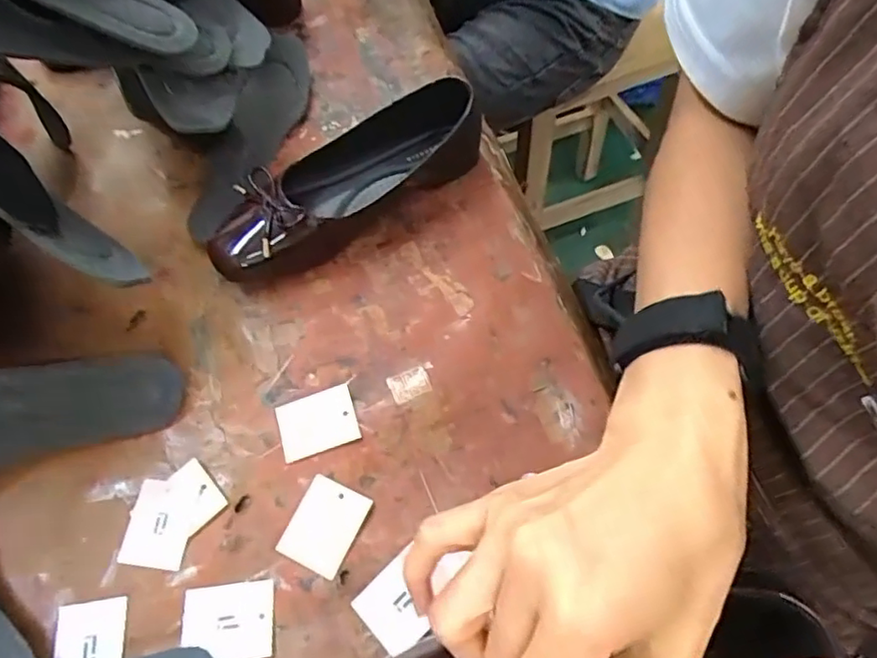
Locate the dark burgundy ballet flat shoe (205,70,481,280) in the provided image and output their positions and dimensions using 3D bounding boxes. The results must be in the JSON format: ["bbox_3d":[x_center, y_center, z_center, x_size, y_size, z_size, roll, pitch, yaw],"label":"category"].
[{"bbox_3d":[-0.069,-0.119,0.471,0.232,0.052,0.067,-33,64,-15],"label":"dark burgundy ballet flat shoe"}]

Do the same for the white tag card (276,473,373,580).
[{"bbox_3d":[-0.069,0.117,0.366,0.040,0.004,0.050,22,63,14],"label":"white tag card"}]

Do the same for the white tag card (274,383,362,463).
[{"bbox_3d":[-0.079,0.061,0.397,0.050,0.004,0.041,-20,60,-3],"label":"white tag card"}]

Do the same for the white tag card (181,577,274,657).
[{"bbox_3d":[-0.120,0.165,0.343,0.051,0.004,0.041,-7,60,-2],"label":"white tag card"}]

